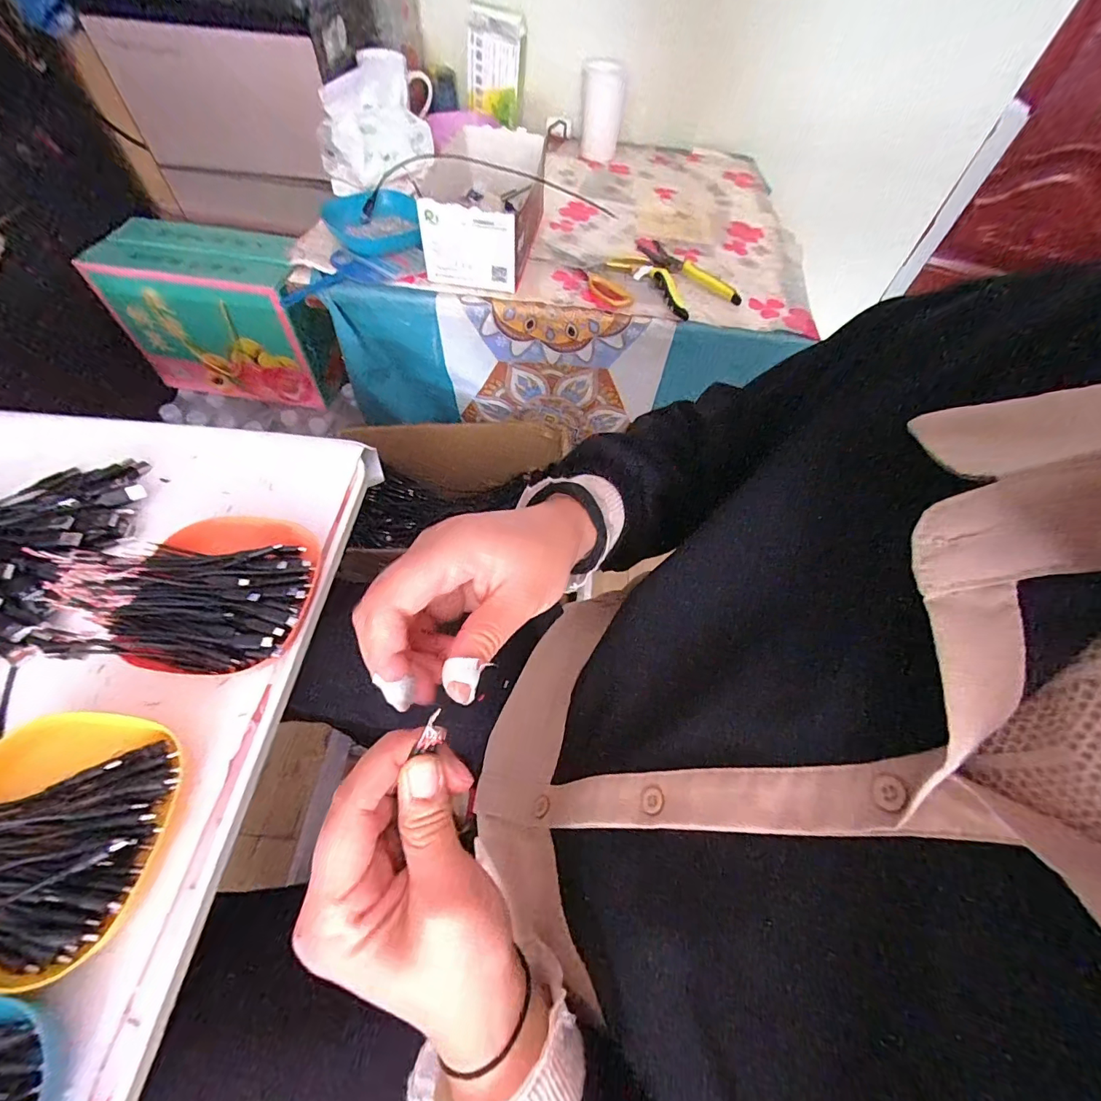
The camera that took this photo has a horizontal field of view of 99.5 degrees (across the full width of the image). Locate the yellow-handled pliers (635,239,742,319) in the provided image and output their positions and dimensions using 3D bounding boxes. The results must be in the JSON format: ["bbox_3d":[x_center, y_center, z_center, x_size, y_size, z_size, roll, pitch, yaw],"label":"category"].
[{"bbox_3d":[0.197,-0.393,0.667,0.112,0.024,0.176,-10,60,-11],"label":"yellow-handled pliers"}]

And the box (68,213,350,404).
[{"bbox_3d":[-0.564,-0.424,0.854,0.349,0.236,0.150,8,58,0],"label":"box"}]

